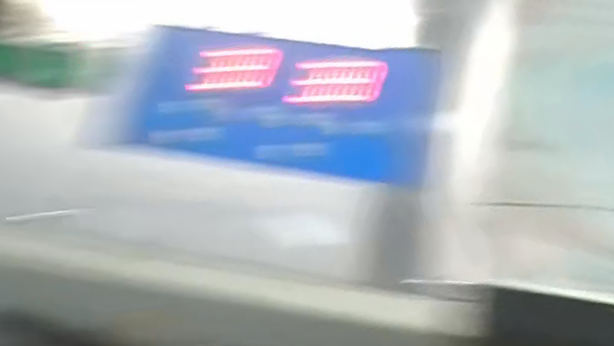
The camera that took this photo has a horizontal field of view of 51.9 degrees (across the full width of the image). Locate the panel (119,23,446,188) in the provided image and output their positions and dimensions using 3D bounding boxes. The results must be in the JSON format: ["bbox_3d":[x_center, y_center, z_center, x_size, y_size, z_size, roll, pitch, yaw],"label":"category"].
[{"bbox_3d":[-0.015,-0.043,0.364,0.174,0.007,0.083,8,69,7],"label":"panel"}]

